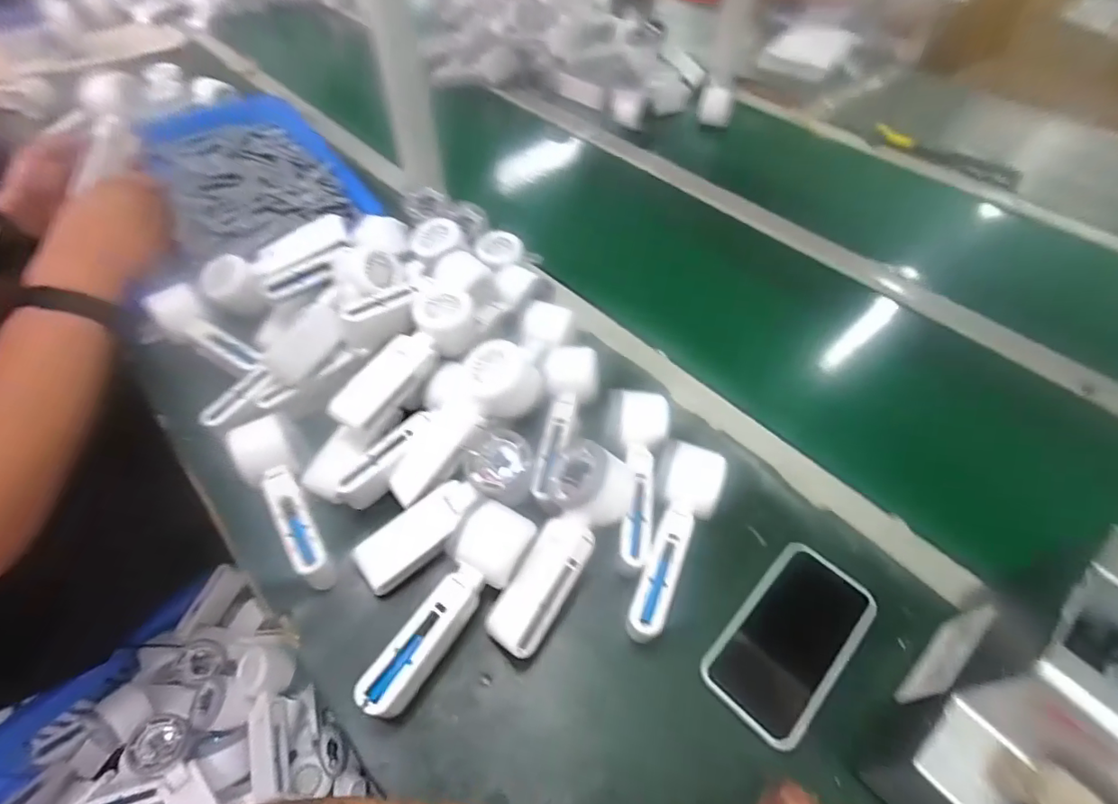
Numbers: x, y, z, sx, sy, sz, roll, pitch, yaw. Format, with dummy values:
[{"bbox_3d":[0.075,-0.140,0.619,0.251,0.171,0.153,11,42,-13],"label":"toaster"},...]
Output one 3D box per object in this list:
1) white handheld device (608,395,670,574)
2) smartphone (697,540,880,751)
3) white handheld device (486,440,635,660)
[{"bbox_3d":[0.063,0.069,0.454,0.054,0.058,0.160,8,53,8],"label":"white handheld device"},{"bbox_3d":[0.179,0.180,0.399,0.077,0.013,0.146,38,61,25],"label":"smartphone"},{"bbox_3d":[-0.001,0.112,0.412,0.068,0.040,0.165,25,76,14],"label":"white handheld device"}]

